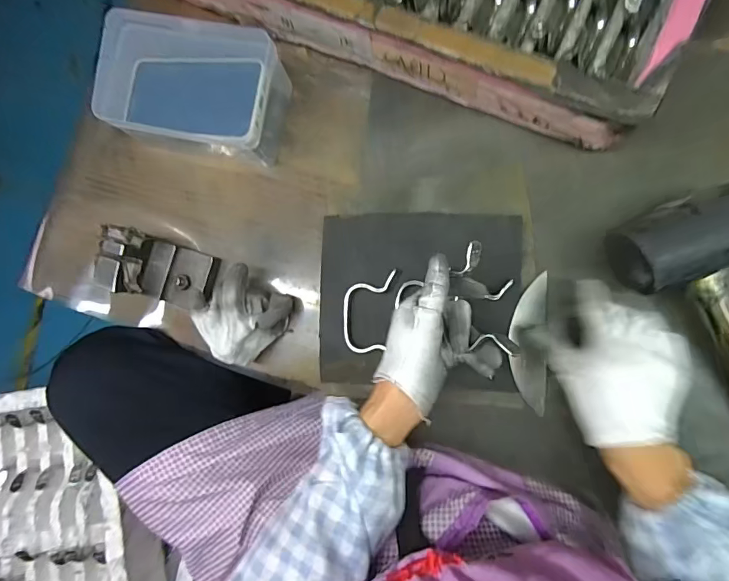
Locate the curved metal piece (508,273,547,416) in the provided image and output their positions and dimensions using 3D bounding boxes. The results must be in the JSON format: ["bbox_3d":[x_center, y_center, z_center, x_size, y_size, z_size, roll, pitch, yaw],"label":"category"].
[{"bbox_3d":[0.165,0.053,0.439,0.039,0.005,0.135,2,84,-6],"label":"curved metal piece"}]

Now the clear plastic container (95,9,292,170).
[{"bbox_3d":[-0.180,-0.210,0.465,0.184,0.072,0.118,13,88,8],"label":"clear plastic container"}]

